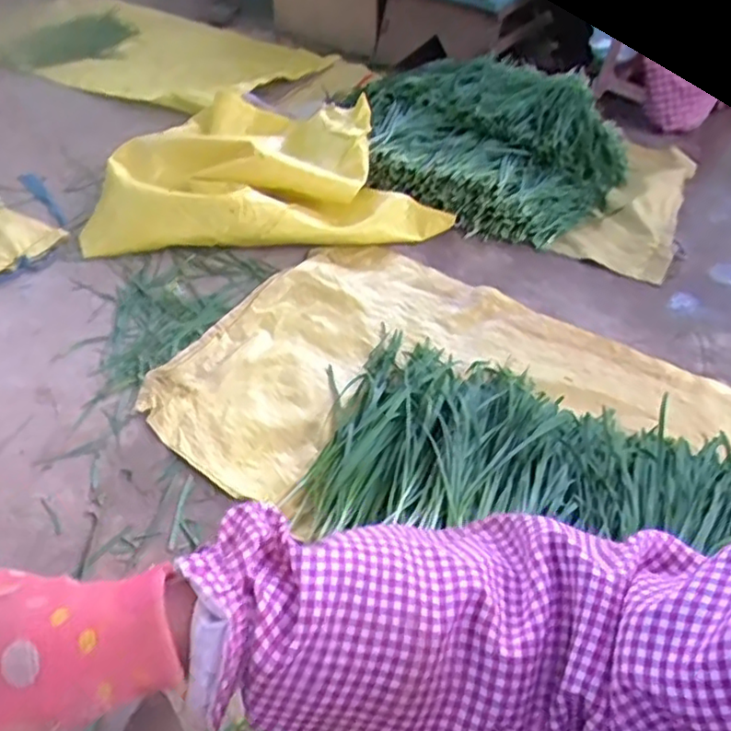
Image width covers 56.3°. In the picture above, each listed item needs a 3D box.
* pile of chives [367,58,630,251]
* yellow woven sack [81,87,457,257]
[{"bbox_3d":[0.264,-0.466,1.434,0.536,0.178,0.413,18,46,11],"label":"pile of chives"},{"bbox_3d":[-0.184,-0.406,1.357,0.648,0.121,0.485,-2,44,-6],"label":"yellow woven sack"}]

